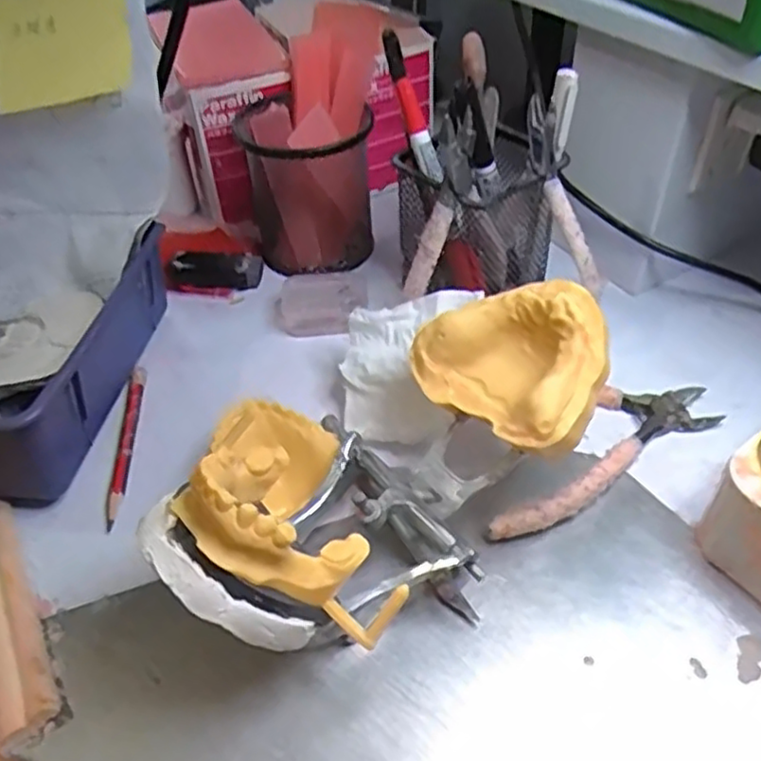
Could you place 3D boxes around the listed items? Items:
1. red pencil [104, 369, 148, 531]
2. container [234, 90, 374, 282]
[{"bbox_3d":[-0.136,0.032,0.379,0.008,0.007,0.108,-5,44,-2],"label":"red pencil"},{"bbox_3d":[-0.048,-0.133,0.474,0.082,0.100,0.089,-7,44,-4],"label":"container"}]

